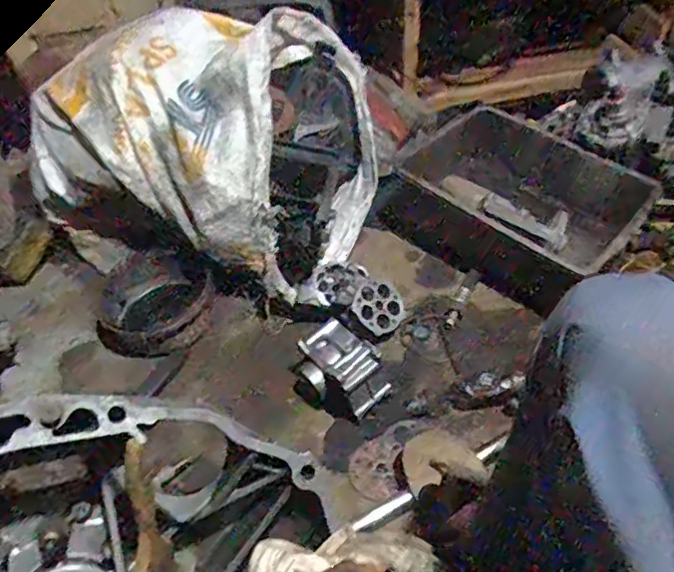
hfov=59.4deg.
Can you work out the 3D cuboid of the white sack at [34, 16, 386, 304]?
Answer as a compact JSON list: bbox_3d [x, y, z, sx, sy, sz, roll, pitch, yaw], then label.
[{"bbox_3d":[-0.259,-0.245,1.028,0.606,0.331,0.314,11,49,16],"label":"white sack"}]

